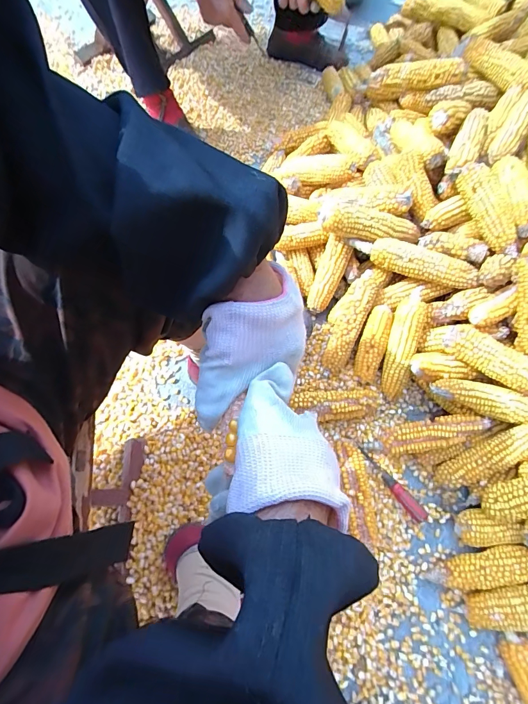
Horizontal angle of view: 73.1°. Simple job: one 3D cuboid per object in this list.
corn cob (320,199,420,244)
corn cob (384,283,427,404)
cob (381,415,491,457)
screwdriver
[{"bbox_3d":[0.178,-0.223,0.613,0.174,0.051,0.058,4,65,-16],"label":"corn cob"},{"bbox_3d":[0.237,-0.020,0.597,0.056,0.051,0.173,13,95,5],"label":"corn cob"},{"bbox_3d":[0.265,0.127,0.555,0.160,0.042,0.047,-16,66,12],"label":"cob"},{"bbox_3d":[0.197,0.207,0.560,0.020,0.024,0.132,-38,72,-16],"label":"screwdriver"}]

